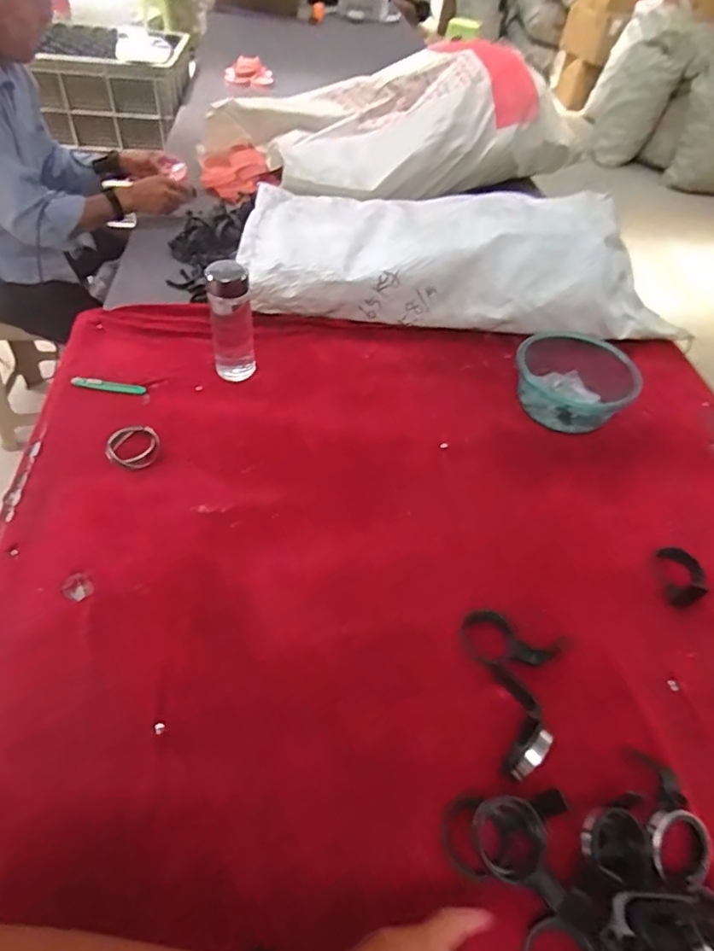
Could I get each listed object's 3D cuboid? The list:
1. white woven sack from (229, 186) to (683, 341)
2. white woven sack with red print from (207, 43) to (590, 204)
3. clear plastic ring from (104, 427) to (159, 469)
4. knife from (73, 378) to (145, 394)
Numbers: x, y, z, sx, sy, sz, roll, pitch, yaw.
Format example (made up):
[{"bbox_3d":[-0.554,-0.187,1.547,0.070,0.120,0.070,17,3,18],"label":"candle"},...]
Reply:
[{"bbox_3d":[0.193,-0.458,1.106,0.807,0.127,0.360,4,53,-1],"label":"white woven sack"},{"bbox_3d":[0.130,-0.931,1.441,0.880,0.216,0.432,-22,55,-24],"label":"white woven sack with red print"},{"bbox_3d":[-0.329,-0.043,0.815,0.071,0.011,0.068,5,67,-15],"label":"clear plastic ring"},{"bbox_3d":[-0.406,-0.148,0.909,0.114,0.014,0.018,5,53,0],"label":"knife"}]

